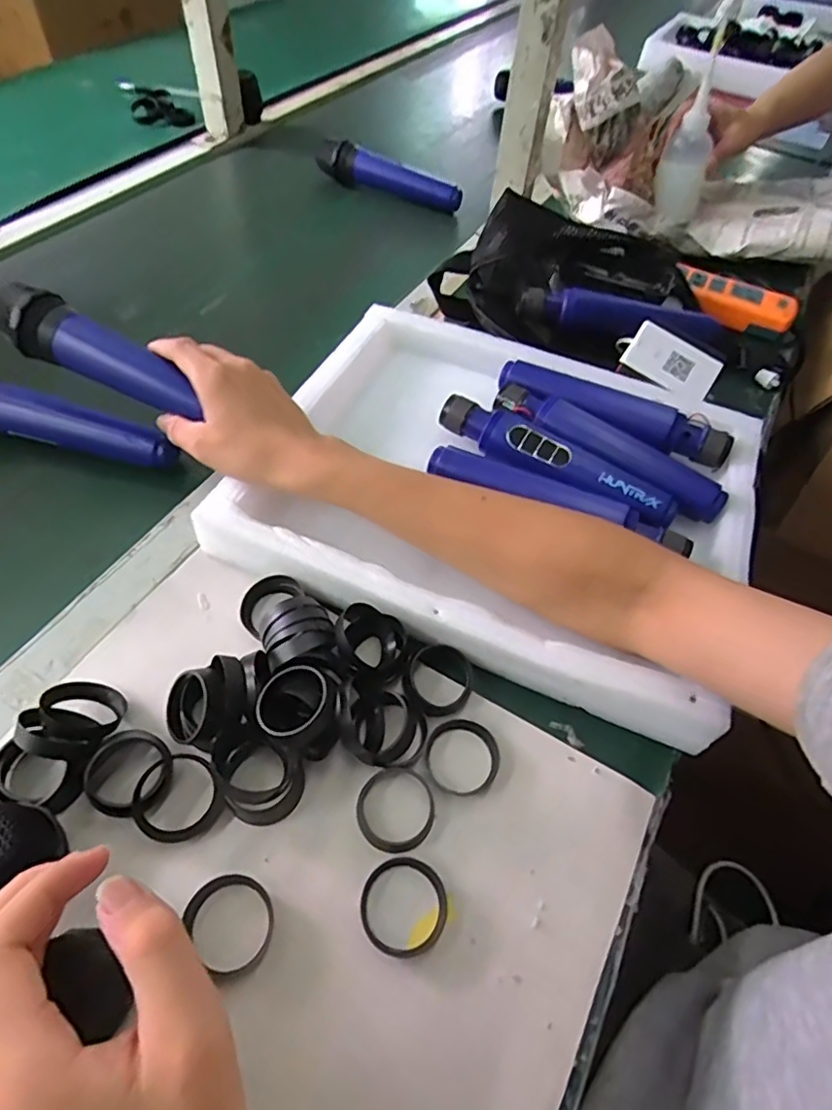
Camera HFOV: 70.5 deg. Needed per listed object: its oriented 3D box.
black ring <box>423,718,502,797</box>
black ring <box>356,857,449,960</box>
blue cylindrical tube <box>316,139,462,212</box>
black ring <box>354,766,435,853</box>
[{"bbox_3d":[0.028,0.119,0.350,0.044,0.008,0.044,2,54,-3],"label":"black ring"},{"bbox_3d":[-0.006,0.181,0.304,0.044,0.004,0.044,2,54,-3],"label":"black ring"},{"bbox_3d":[-0.035,-0.491,0.767,0.200,0.041,0.038,23,56,12],"label":"blue cylindrical tube"},{"bbox_3d":[-0.011,0.142,0.331,0.043,0.004,0.044,2,54,-3],"label":"black ring"}]

